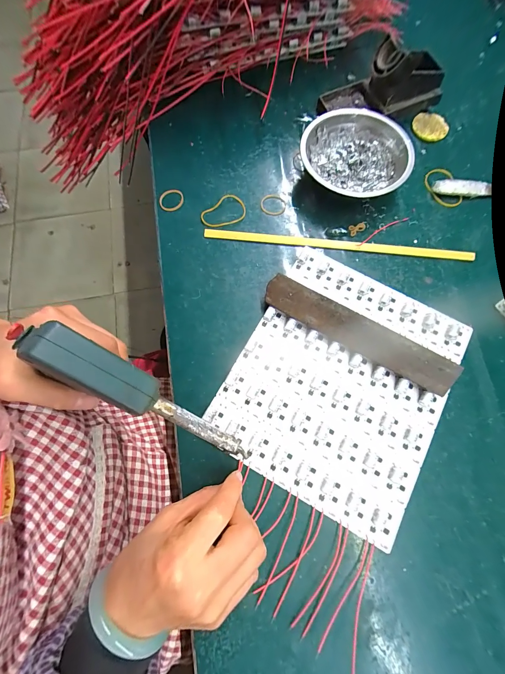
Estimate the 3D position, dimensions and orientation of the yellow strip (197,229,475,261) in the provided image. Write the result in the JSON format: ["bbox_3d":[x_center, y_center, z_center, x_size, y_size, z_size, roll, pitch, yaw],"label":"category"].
[{"bbox_3d":[0.100,-0.107,0.328,0.309,0.005,0.013,5,74,1],"label":"yellow strip"}]

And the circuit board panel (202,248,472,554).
[{"bbox_3d":[0.090,0.041,0.284,0.200,0.010,0.234,29,76,8],"label":"circuit board panel"}]

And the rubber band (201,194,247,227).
[{"bbox_3d":[-0.033,-0.150,0.339,0.055,0.004,0.040,-40,78,-11],"label":"rubber band"}]

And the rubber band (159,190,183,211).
[{"bbox_3d":[-0.100,-0.170,0.345,0.029,0.004,0.031,0,74,0],"label":"rubber band"}]

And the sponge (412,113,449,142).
[{"bbox_3d":[0.240,-0.283,0.377,0.047,0.007,0.040,23,75,6],"label":"sponge"}]

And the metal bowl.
[{"bbox_3d":[0.121,-0.209,0.338,0.122,0.040,0.119,0,74,0],"label":"metal bowl"}]

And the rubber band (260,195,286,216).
[{"bbox_3d":[0.026,-0.164,0.345,0.031,0.004,0.030,2,74,0],"label":"rubber band"}]

